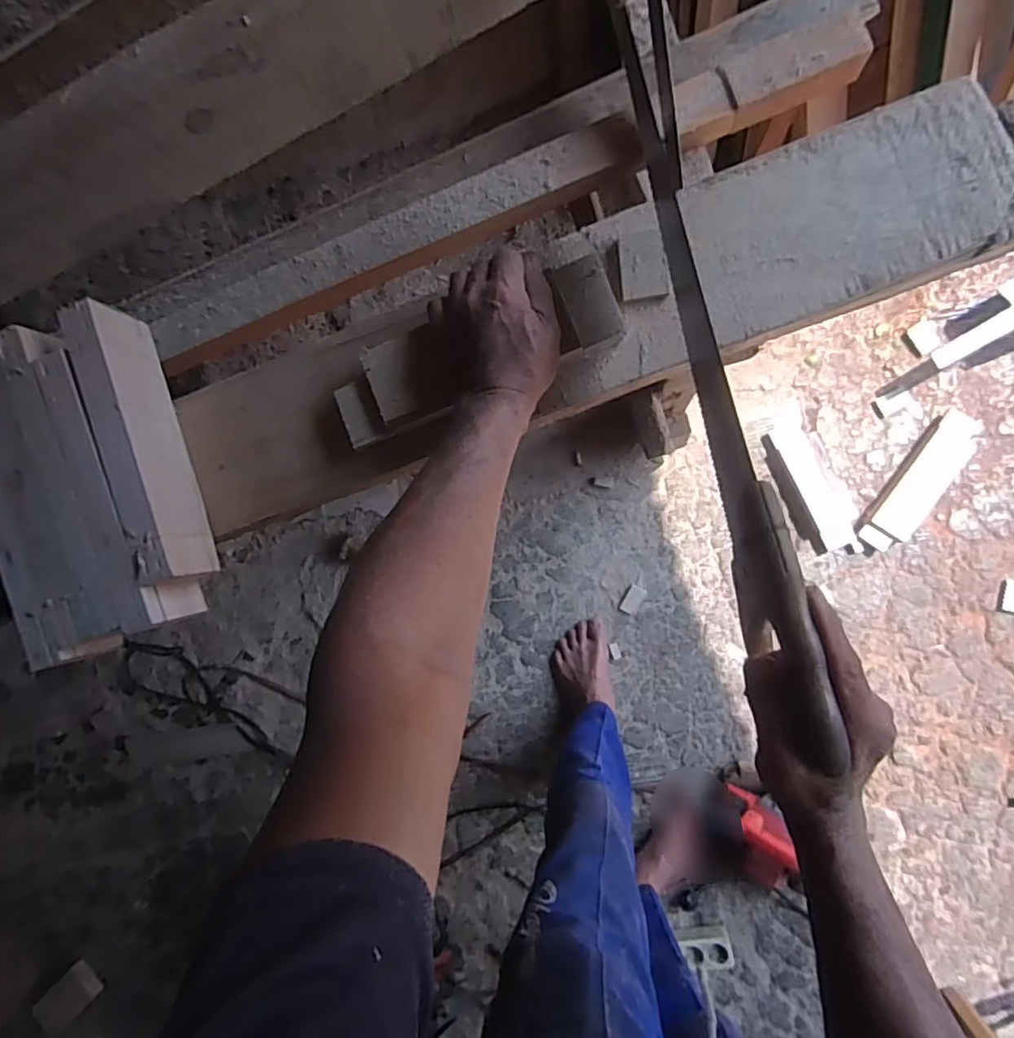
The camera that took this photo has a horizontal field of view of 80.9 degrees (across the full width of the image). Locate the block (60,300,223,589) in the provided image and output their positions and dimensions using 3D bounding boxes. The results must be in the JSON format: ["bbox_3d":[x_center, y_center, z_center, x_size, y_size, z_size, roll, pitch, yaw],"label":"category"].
[{"bbox_3d":[-0.326,-0.064,0.535,0.034,0.080,0.246,-19,84,7],"label":"block"}]

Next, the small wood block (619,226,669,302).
[{"bbox_3d":[0.112,-0.212,0.493,0.035,0.009,0.056,-7,85,8],"label":"small wood block"}]

